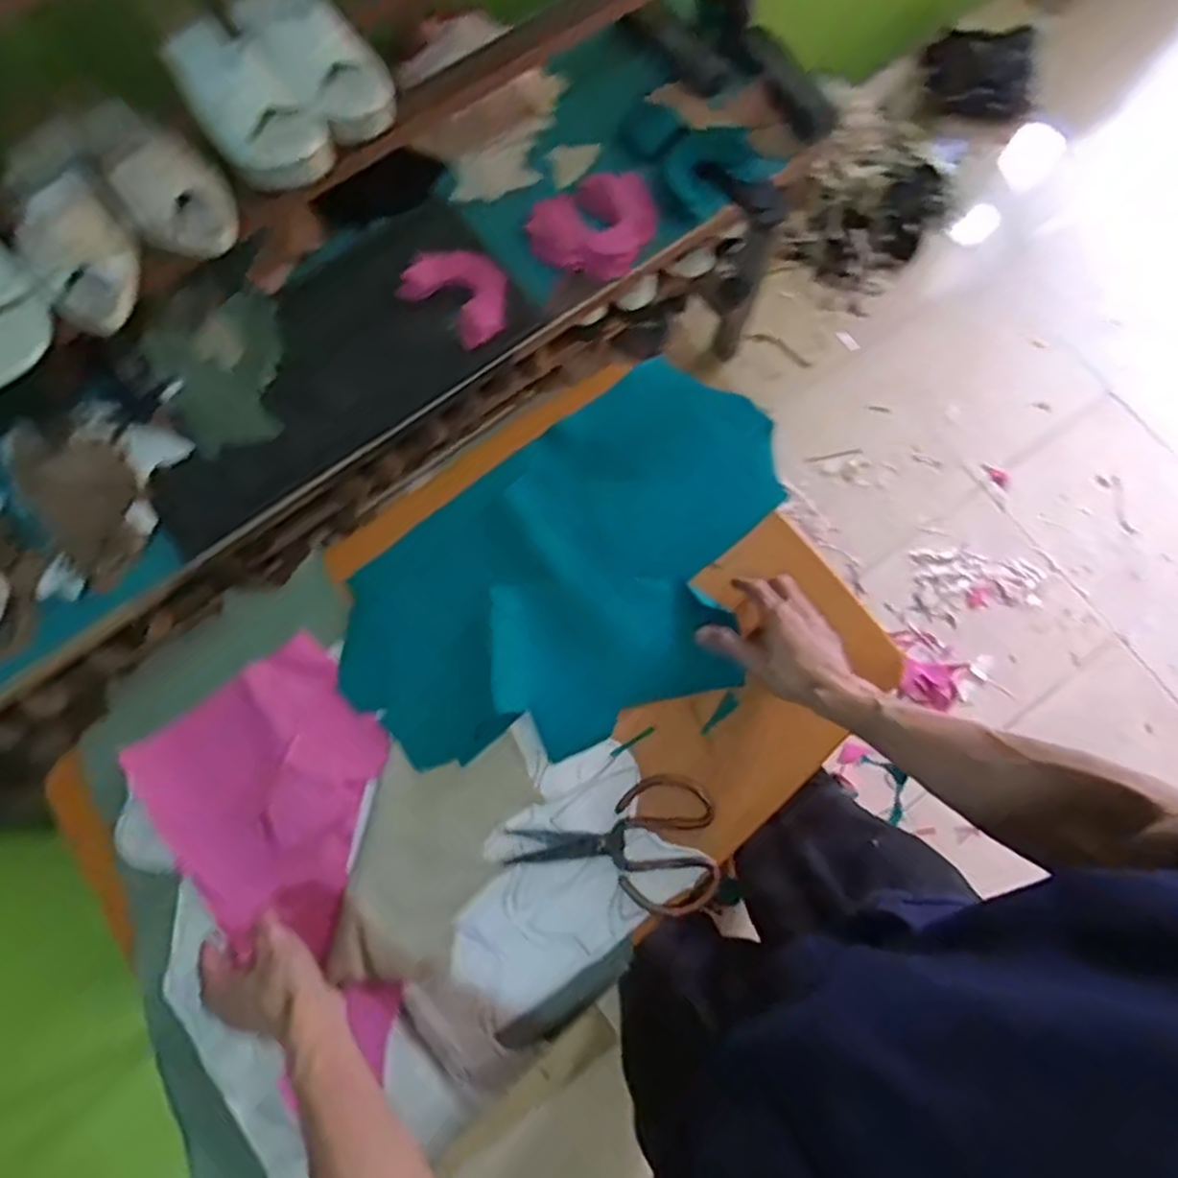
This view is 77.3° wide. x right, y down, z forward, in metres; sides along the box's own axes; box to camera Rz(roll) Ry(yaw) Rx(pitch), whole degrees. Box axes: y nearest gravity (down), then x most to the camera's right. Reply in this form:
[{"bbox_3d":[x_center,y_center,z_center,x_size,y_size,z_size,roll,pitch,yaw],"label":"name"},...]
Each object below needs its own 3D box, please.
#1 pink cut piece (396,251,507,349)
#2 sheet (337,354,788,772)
[{"bbox_3d":[-0.159,-0.380,0.940,0.139,0.040,0.106,39,78,9],"label":"pink cut piece"},{"bbox_3d":[0.007,-0.017,0.750,0.495,0.041,0.293,-40,79,-11],"label":"sheet"}]

